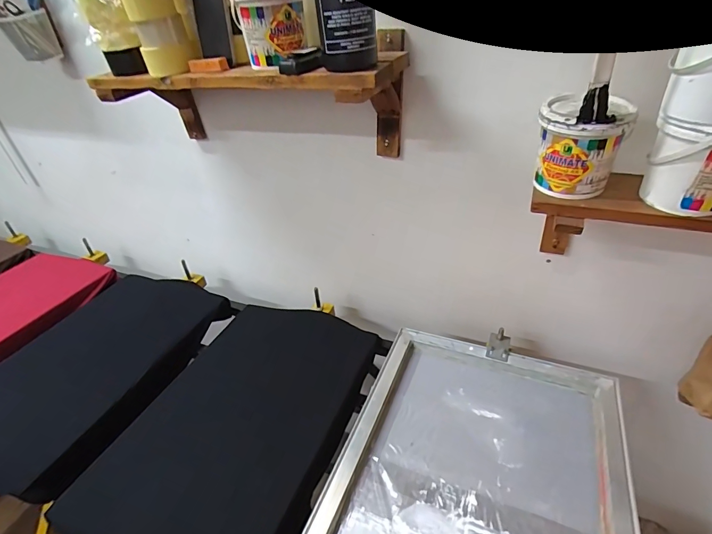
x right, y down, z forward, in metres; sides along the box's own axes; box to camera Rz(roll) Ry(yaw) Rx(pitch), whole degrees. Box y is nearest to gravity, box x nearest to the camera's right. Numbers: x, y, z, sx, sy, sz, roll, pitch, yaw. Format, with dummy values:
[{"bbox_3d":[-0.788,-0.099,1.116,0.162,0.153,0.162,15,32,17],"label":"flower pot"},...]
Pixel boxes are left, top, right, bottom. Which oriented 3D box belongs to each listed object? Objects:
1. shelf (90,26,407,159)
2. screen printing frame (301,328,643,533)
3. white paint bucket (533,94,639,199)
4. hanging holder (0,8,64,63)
[{"bbox_3d":[-0.221,-0.339,0.852,0.657,0.220,0.231,11,39,24],"label":"shelf"},{"bbox_3d":[0.191,0.375,0.639,0.461,0.035,0.648,10,37,21],"label":"screen printing frame"},{"bbox_3d":[0.349,-0.186,0.612,0.121,0.129,0.102,17,42,30],"label":"white paint bucket"},{"bbox_3d":[-0.924,-0.653,1.115,0.120,0.118,0.141,-26,39,-24],"label":"hanging holder"}]

